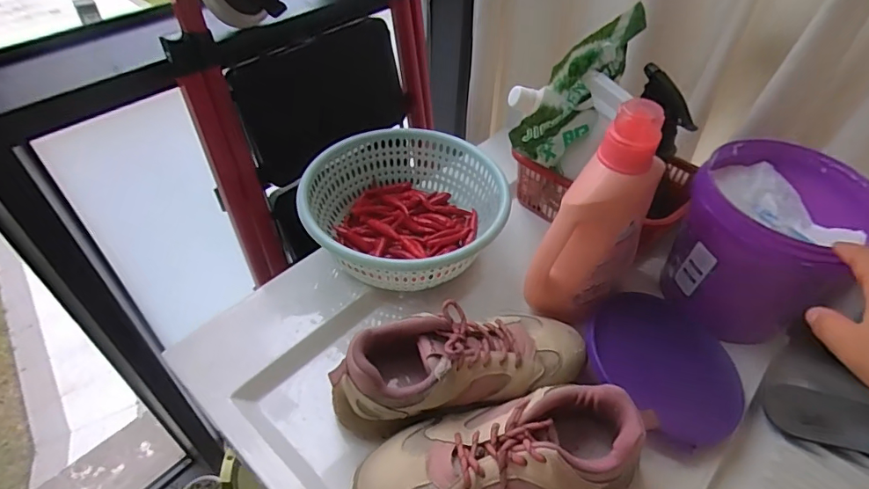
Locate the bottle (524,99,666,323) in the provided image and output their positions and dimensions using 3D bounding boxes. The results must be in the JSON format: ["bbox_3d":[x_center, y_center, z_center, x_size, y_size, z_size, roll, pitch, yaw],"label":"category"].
[{"bbox_3d":[0.156,-0.016,0.467,0.084,0.207,0.107,26,51,20],"label":"bottle"}]

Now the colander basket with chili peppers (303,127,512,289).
[{"bbox_3d":[-0.032,-0.043,0.576,0.204,0.078,0.207,1,47,-2],"label":"colander basket with chili peppers"}]

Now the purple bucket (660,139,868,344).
[{"bbox_3d":[0.343,-0.001,0.527,0.169,0.152,0.154,-32,56,-29],"label":"purple bucket"}]

